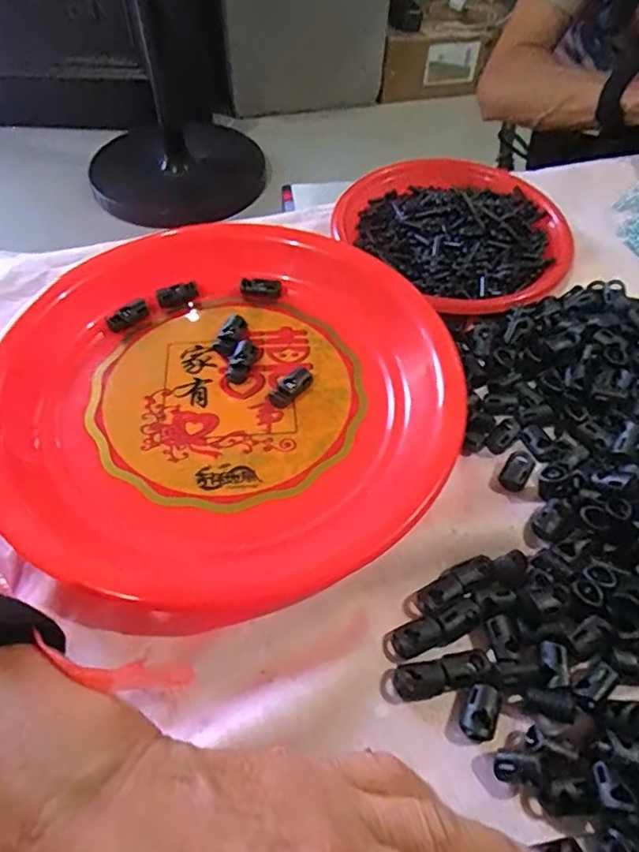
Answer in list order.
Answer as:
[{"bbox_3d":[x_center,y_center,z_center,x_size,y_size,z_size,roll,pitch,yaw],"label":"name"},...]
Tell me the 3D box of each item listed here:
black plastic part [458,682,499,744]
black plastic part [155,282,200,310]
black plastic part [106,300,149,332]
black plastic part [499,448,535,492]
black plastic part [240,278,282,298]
[{"bbox_3d":[0.067,0.119,0.240,0.014,0.008,0.021,20,57,14],"label":"black plastic part"},{"bbox_3d":[-0.092,-0.085,0.375,0.027,0.011,0.012,-20,57,-14],"label":"black plastic part"},{"bbox_3d":[-0.120,-0.070,0.363,0.027,0.007,0.012,-38,62,-24],"label":"black plastic part"},{"bbox_3d":[0.106,0.024,0.304,0.013,0.007,0.021,28,59,19],"label":"black plastic part"},{"bbox_3d":[-0.039,-0.092,0.382,0.027,0.012,0.006,-3,54,-2],"label":"black plastic part"}]

